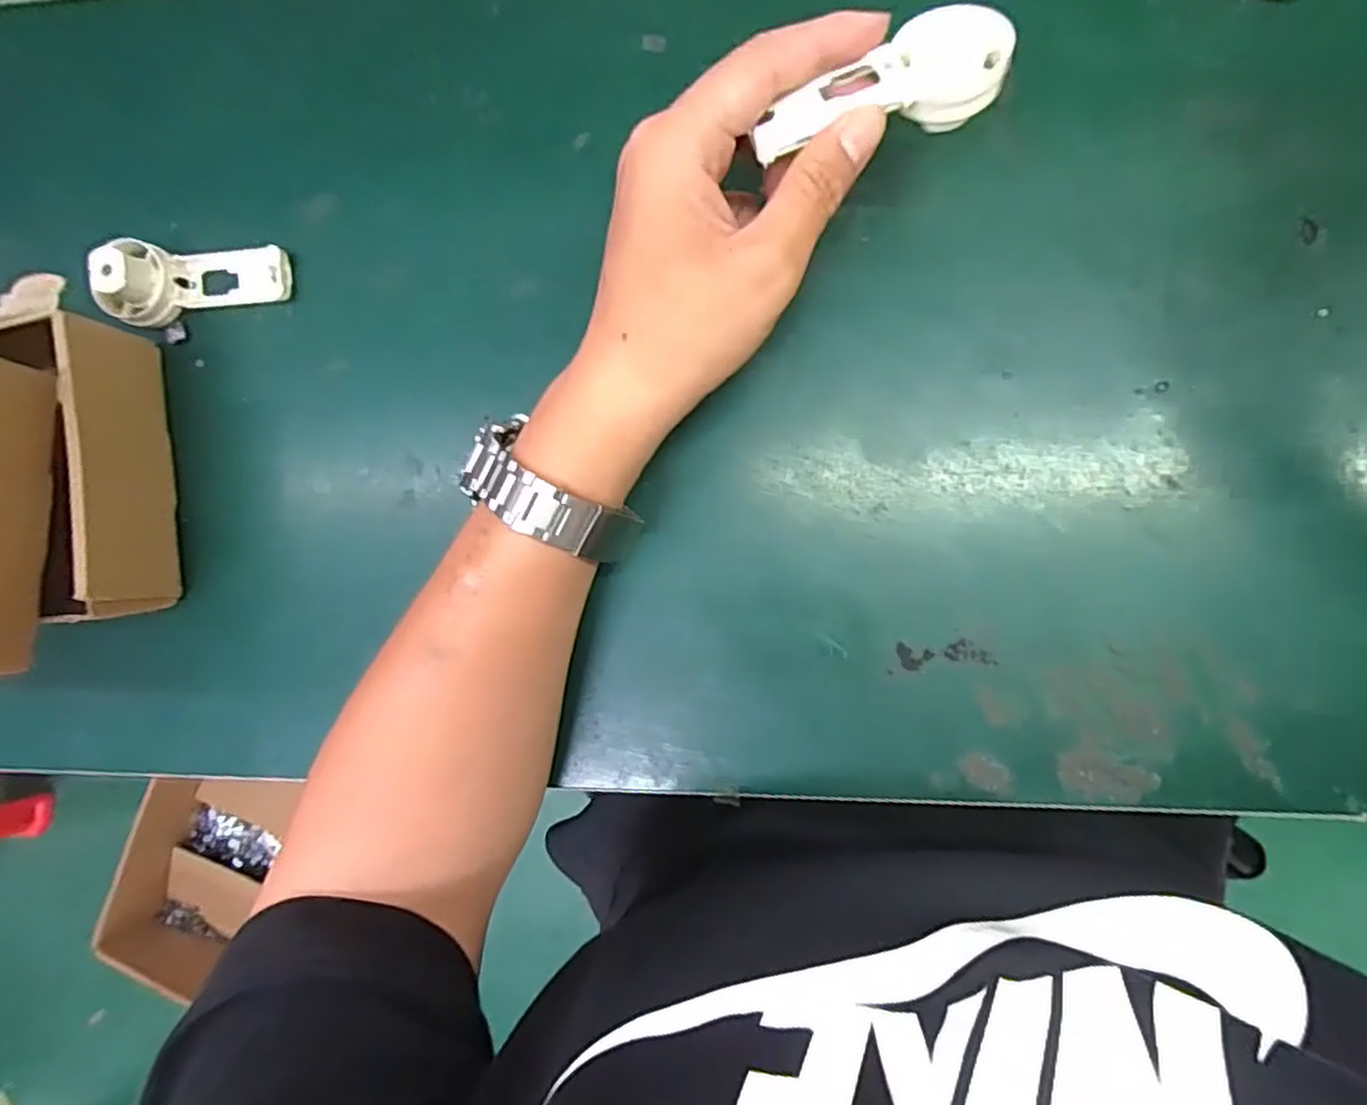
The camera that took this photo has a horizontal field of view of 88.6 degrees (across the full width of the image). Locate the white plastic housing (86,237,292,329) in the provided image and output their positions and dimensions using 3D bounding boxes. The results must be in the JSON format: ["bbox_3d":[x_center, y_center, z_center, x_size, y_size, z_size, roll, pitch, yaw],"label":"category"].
[{"bbox_3d":[-0.238,-0.136,0.336,0.084,0.025,0.035,-7,90,7],"label":"white plastic housing"}]

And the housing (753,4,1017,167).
[{"bbox_3d":[0.069,-0.163,0.250,0.091,0.017,0.034,-19,89,3],"label":"housing"}]

